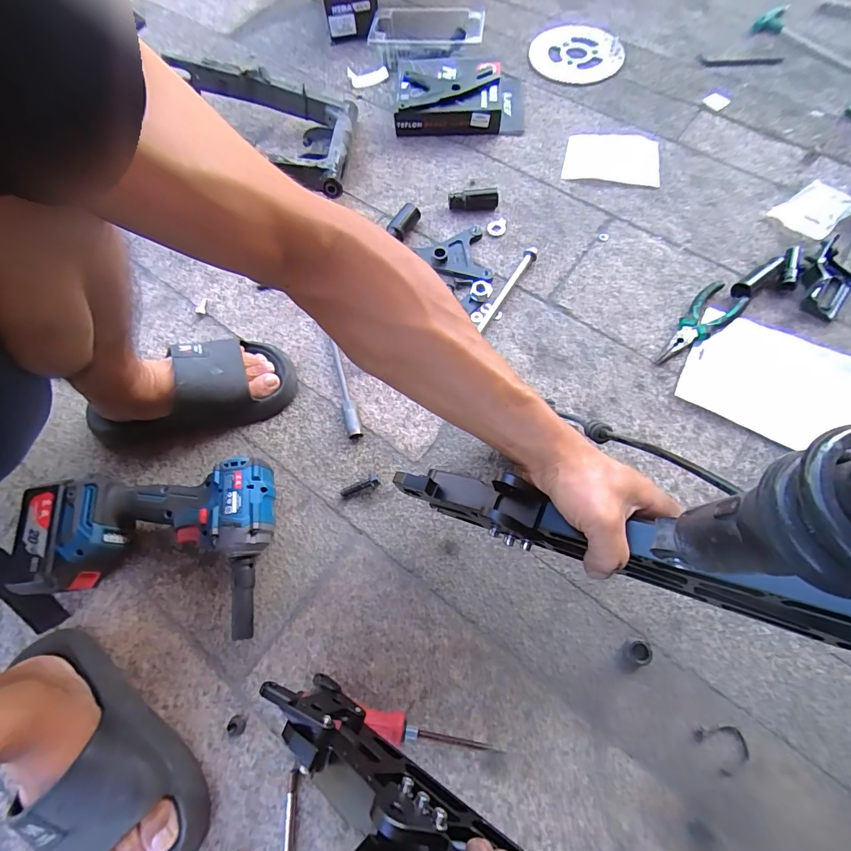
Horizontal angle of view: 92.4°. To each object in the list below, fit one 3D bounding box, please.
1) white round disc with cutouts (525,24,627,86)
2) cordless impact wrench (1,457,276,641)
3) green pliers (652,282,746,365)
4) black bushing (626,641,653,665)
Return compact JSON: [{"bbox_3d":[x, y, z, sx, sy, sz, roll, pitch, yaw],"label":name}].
[{"bbox_3d":[0.291,-0.722,0.787,0.175,0.021,0.166,-1,69,2],"label":"white round disc with cutouts"},{"bbox_3d":[-0.292,0.123,0.448,0.242,0.075,0.183,3,69,4],"label":"cordless impact wrench"},{"bbox_3d":[0.364,-0.137,0.550,0.152,0.016,0.053,-37,72,-11],"label":"green pliers"},{"bbox_3d":[0.221,0.233,0.418,0.024,0.012,0.022,-1,69,2],"label":"black bushing"}]

